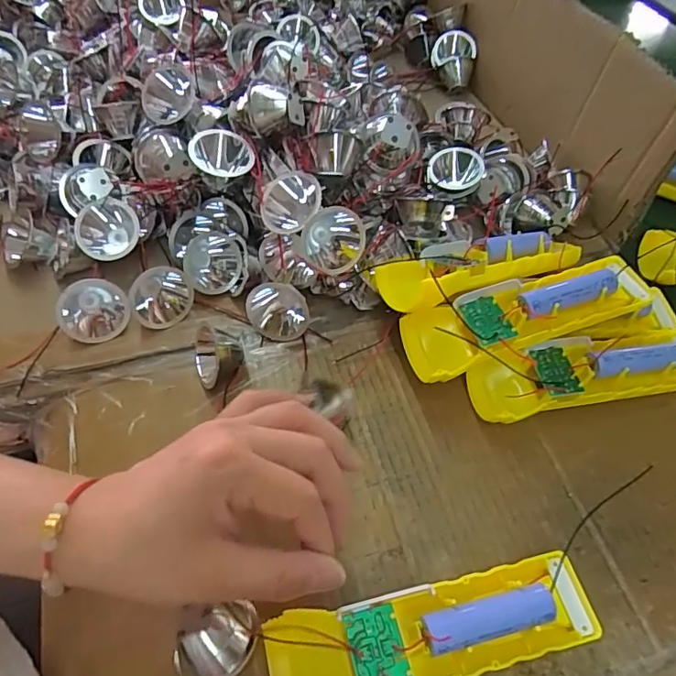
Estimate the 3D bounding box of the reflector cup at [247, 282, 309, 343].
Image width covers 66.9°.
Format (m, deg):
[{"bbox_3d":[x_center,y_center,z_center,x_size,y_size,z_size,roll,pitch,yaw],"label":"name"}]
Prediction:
[{"bbox_3d":[-0.040,-0.017,0.352,0.041,0.045,0.027,-22,57,-11],"label":"reflector cup"}]

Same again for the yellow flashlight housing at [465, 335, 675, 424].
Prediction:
[{"bbox_3d":[0.158,0.023,0.326,0.146,0.034,0.044,-12,56,-4],"label":"yellow flashlight housing"}]

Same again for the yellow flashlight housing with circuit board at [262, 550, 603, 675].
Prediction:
[{"bbox_3d":[0.047,0.146,0.248,0.155,0.033,0.046,-12,56,-4],"label":"yellow flashlight housing with circuit board"}]

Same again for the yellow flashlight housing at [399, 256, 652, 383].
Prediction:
[{"bbox_3d":[0.115,-0.015,0.318,0.147,0.028,0.047,-15,56,-6],"label":"yellow flashlight housing"}]

